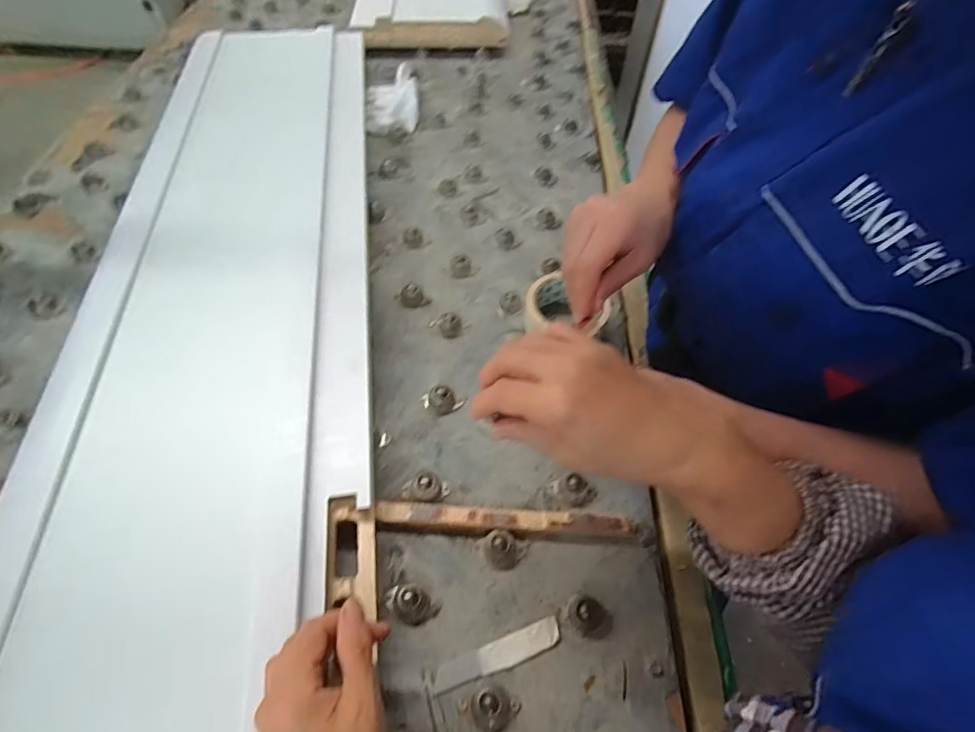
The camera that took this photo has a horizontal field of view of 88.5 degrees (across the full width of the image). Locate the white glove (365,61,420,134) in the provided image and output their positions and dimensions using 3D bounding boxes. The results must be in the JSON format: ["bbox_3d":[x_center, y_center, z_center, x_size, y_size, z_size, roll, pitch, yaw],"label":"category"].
[{"bbox_3d":[-0.162,-0.452,0.850,0.089,0.033,0.159,-5,54,-7],"label":"white glove"}]

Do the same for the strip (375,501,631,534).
[{"bbox_3d":[0.015,0.140,0.450,0.225,0.019,0.019,4,54,0],"label":"strip"}]

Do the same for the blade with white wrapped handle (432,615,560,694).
[{"bbox_3d":[0.009,0.234,0.404,0.106,0.006,0.022,-19,61,-11],"label":"blade with white wrapped handle"}]

